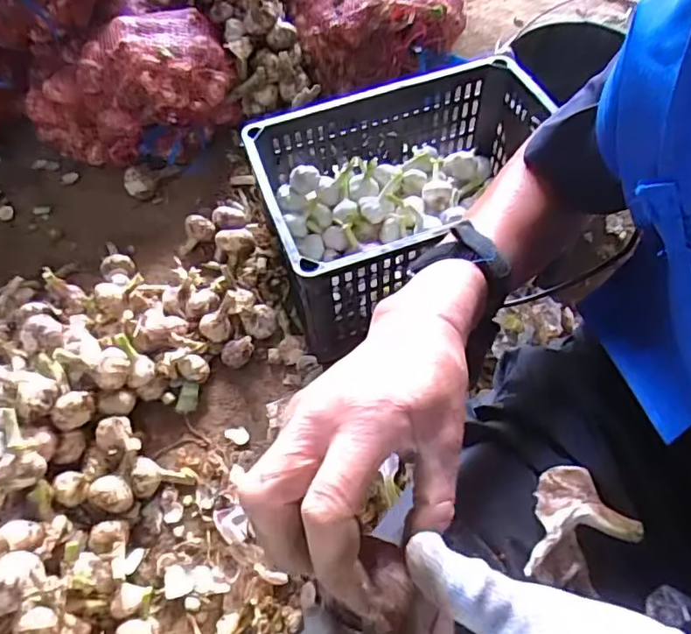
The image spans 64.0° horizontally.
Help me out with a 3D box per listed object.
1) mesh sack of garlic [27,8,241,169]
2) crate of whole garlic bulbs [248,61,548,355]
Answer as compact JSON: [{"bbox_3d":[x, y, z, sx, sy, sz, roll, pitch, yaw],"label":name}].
[{"bbox_3d":[-0.369,-0.385,0.983,0.331,0.204,0.152,-29,66,-19],"label":"mesh sack of garlic"},{"bbox_3d":[0.102,-0.181,0.852,0.445,0.204,0.300,-19,62,-12],"label":"crate of whole garlic bulbs"}]

